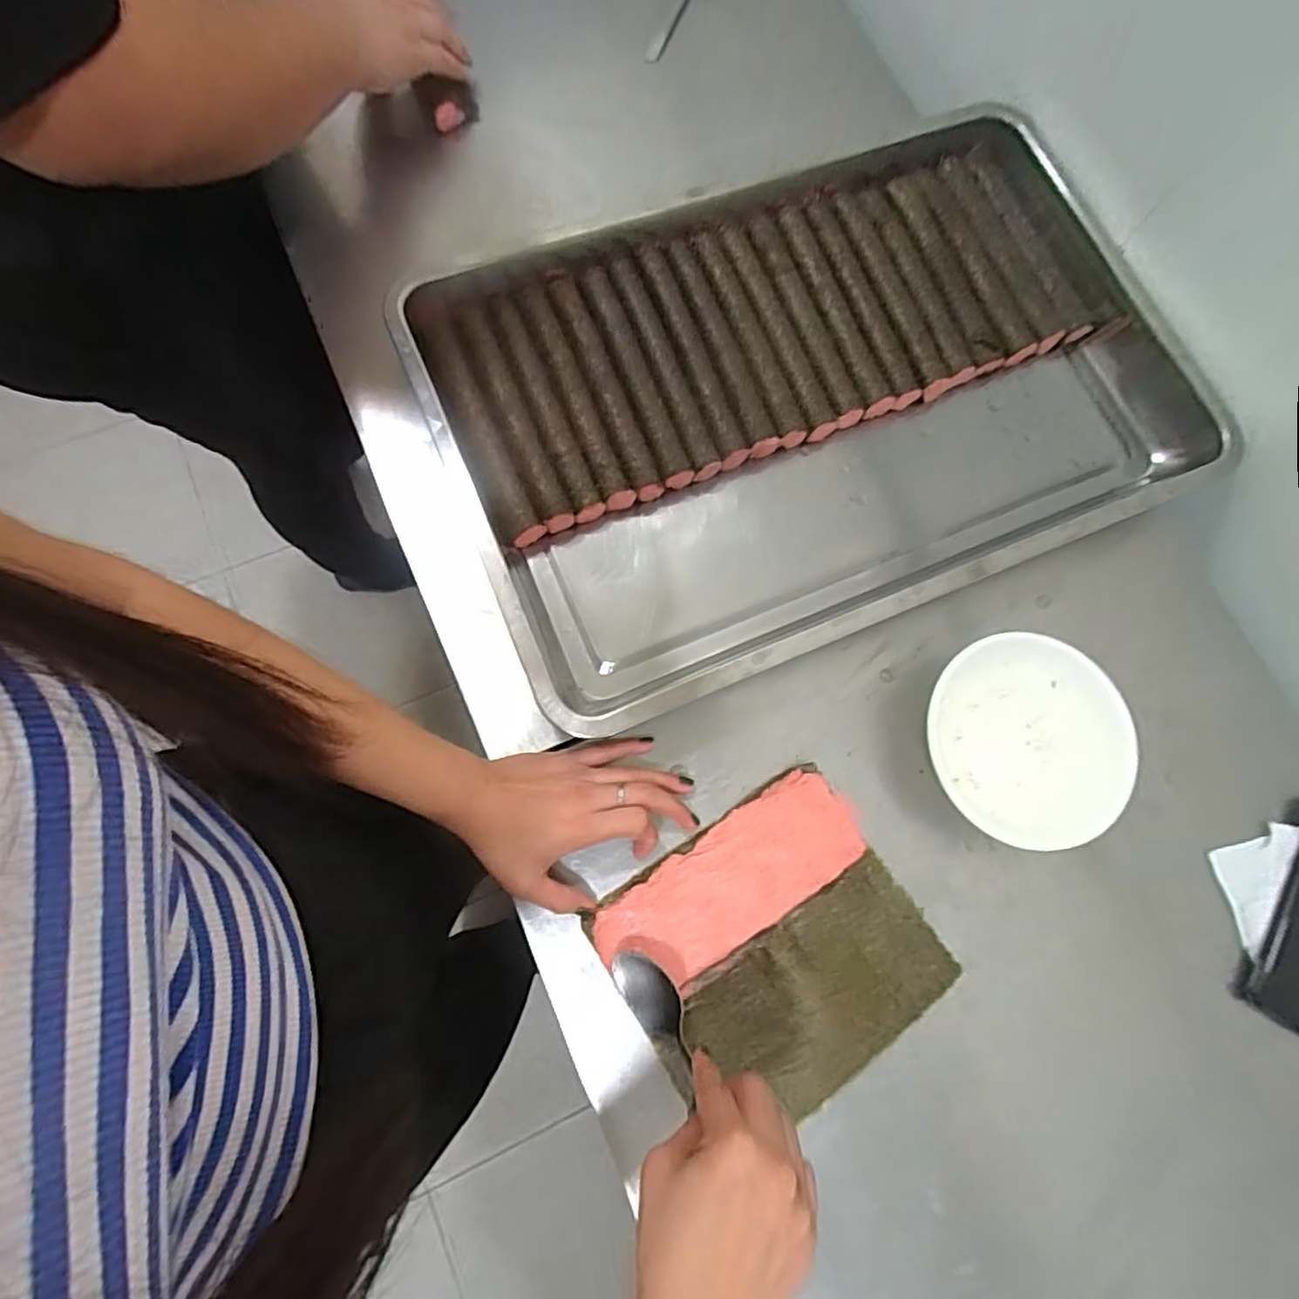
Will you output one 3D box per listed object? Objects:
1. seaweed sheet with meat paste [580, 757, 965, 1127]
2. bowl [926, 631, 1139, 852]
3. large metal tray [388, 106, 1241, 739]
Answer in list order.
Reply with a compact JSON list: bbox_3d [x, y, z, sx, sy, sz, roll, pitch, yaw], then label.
[{"bbox_3d":[0.087,0.205,0.436,0.195,0.008,0.181,-32,83,-11],"label":"seaweed sheet with meat paste"},{"bbox_3d":[0.269,0.066,0.463,0.133,0.049,0.146,0,76,-1],"label":"bowl"},{"bbox_3d":[0.145,-0.211,0.521,0.608,0.057,0.385,-22,78,-6],"label":"large metal tray"}]

